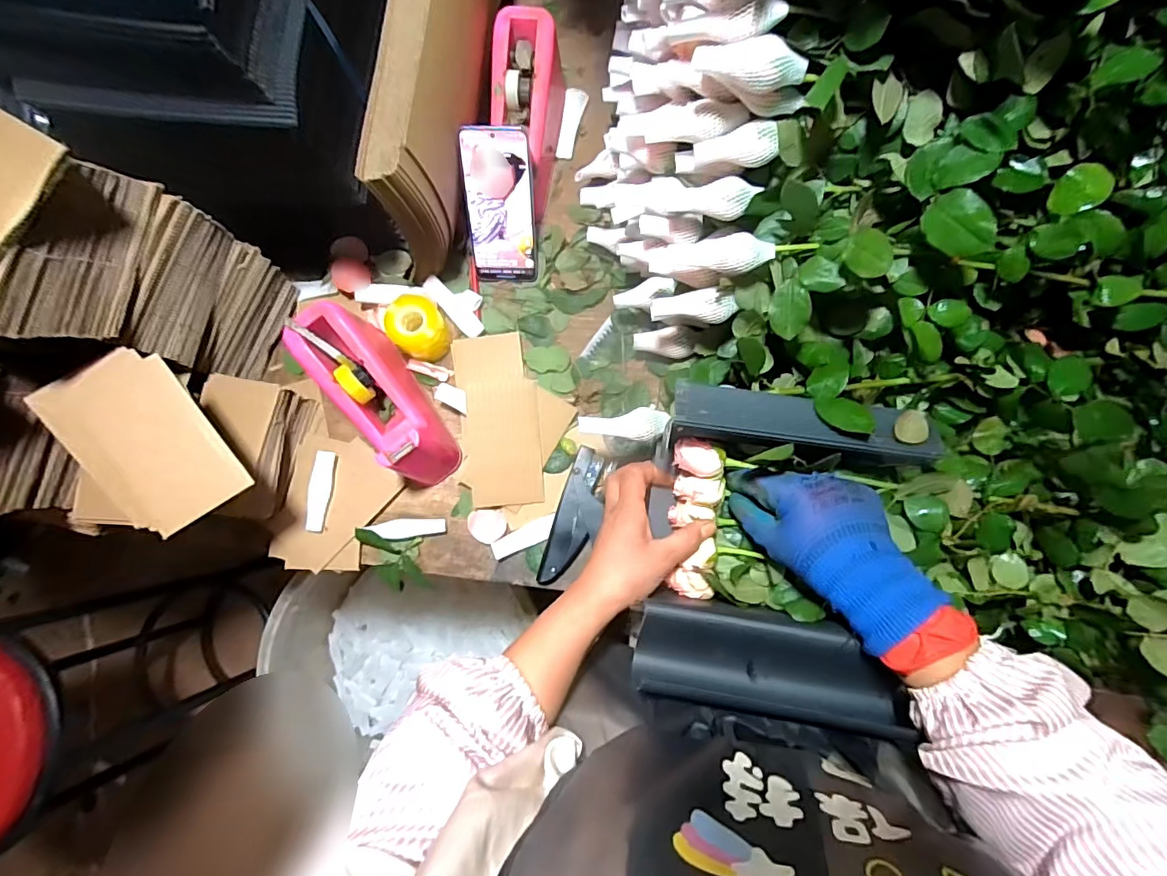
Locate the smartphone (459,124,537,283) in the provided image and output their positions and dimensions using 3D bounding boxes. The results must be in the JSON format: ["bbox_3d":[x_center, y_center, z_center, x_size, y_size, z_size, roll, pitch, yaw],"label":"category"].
[{"bbox_3d":[-0.092,-0.255,0.574,0.074,0.160,0.009,1,37,2],"label":"smartphone"}]

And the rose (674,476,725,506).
[{"bbox_3d":[0.105,0.048,0.468,0.041,0.025,0.024,7,82,3],"label":"rose"}]

